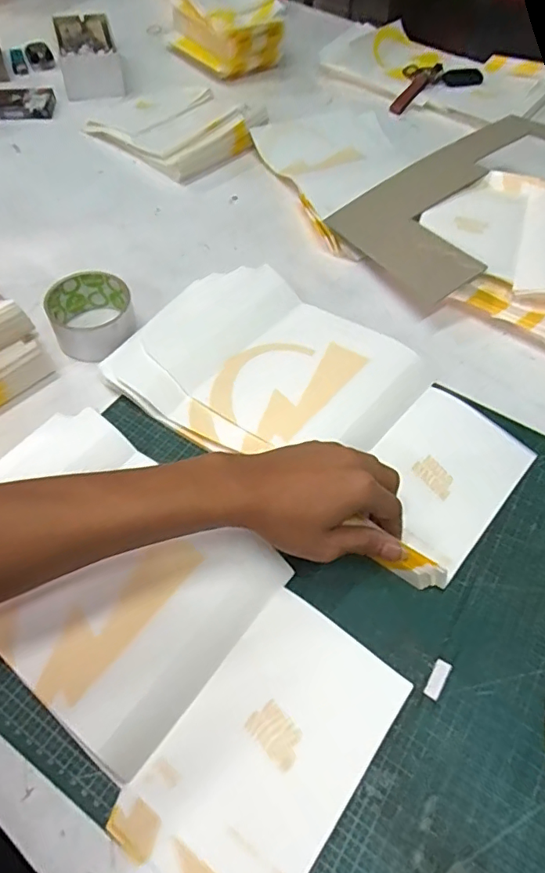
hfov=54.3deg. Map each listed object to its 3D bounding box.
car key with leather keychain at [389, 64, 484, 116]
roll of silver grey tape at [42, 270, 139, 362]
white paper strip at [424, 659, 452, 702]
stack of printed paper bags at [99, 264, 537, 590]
[{"bbox_3d":[0.254,-0.578,0.876,0.193,0.028,0.084,-25,60,-19],"label":"car key with leather keychain"},{"bbox_3d":[-0.181,-0.120,0.536,0.080,0.048,0.082,2,54,-2],"label":"roll of silver grey tape"},{"bbox_3d":[0.118,0.171,0.375,0.011,0.004,0.028,31,59,18],"label":"white paper strip"},{"bbox_3d":[0.040,-0.036,0.497,0.364,0.027,0.204,33,59,19],"label":"stack of printed paper bags"}]

